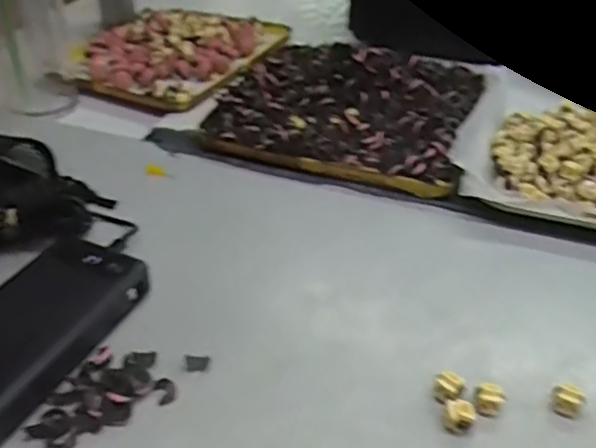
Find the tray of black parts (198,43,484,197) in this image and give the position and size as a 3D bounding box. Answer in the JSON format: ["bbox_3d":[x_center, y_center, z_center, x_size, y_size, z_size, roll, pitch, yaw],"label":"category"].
[{"bbox_3d":[0.049,-0.117,0.616,0.231,0.032,0.218,12,38,15],"label":"tray of black parts"}]

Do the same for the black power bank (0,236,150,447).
[{"bbox_3d":[-0.161,0.065,0.375,0.079,0.018,0.155,20,42,22],"label":"black power bank"}]

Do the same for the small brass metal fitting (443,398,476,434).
[{"bbox_3d":[0.088,0.105,0.346,0.016,0.013,0.015,1,38,-1],"label":"small brass metal fitting"}]

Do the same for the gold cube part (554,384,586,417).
[{"bbox_3d":[0.152,0.099,0.355,0.015,0.011,0.015,25,44,27],"label":"gold cube part"}]

